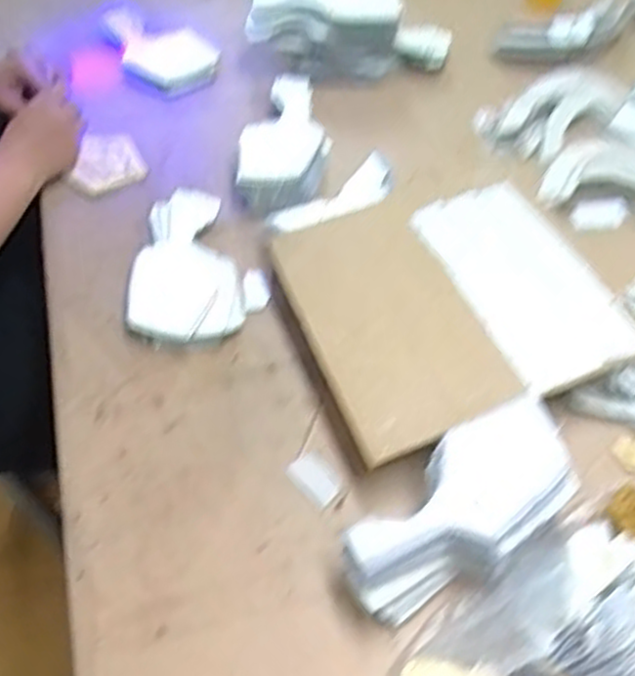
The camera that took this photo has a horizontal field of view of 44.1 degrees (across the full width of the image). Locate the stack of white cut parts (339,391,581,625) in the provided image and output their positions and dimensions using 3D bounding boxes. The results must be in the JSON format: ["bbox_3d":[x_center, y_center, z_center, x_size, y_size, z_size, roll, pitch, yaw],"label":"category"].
[{"bbox_3d":[0.112,0.140,0.622,0.204,0.072,0.098,-41,62,-7],"label":"stack of white cut parts"}]

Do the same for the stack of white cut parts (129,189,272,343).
[{"bbox_3d":[-0.127,-0.078,0.838,0.136,0.025,0.187,-4,57,1],"label":"stack of white cut parts"}]

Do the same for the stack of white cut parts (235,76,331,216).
[{"bbox_3d":[-0.037,-0.227,0.915,0.095,0.045,0.196,4,57,6],"label":"stack of white cut parts"}]

